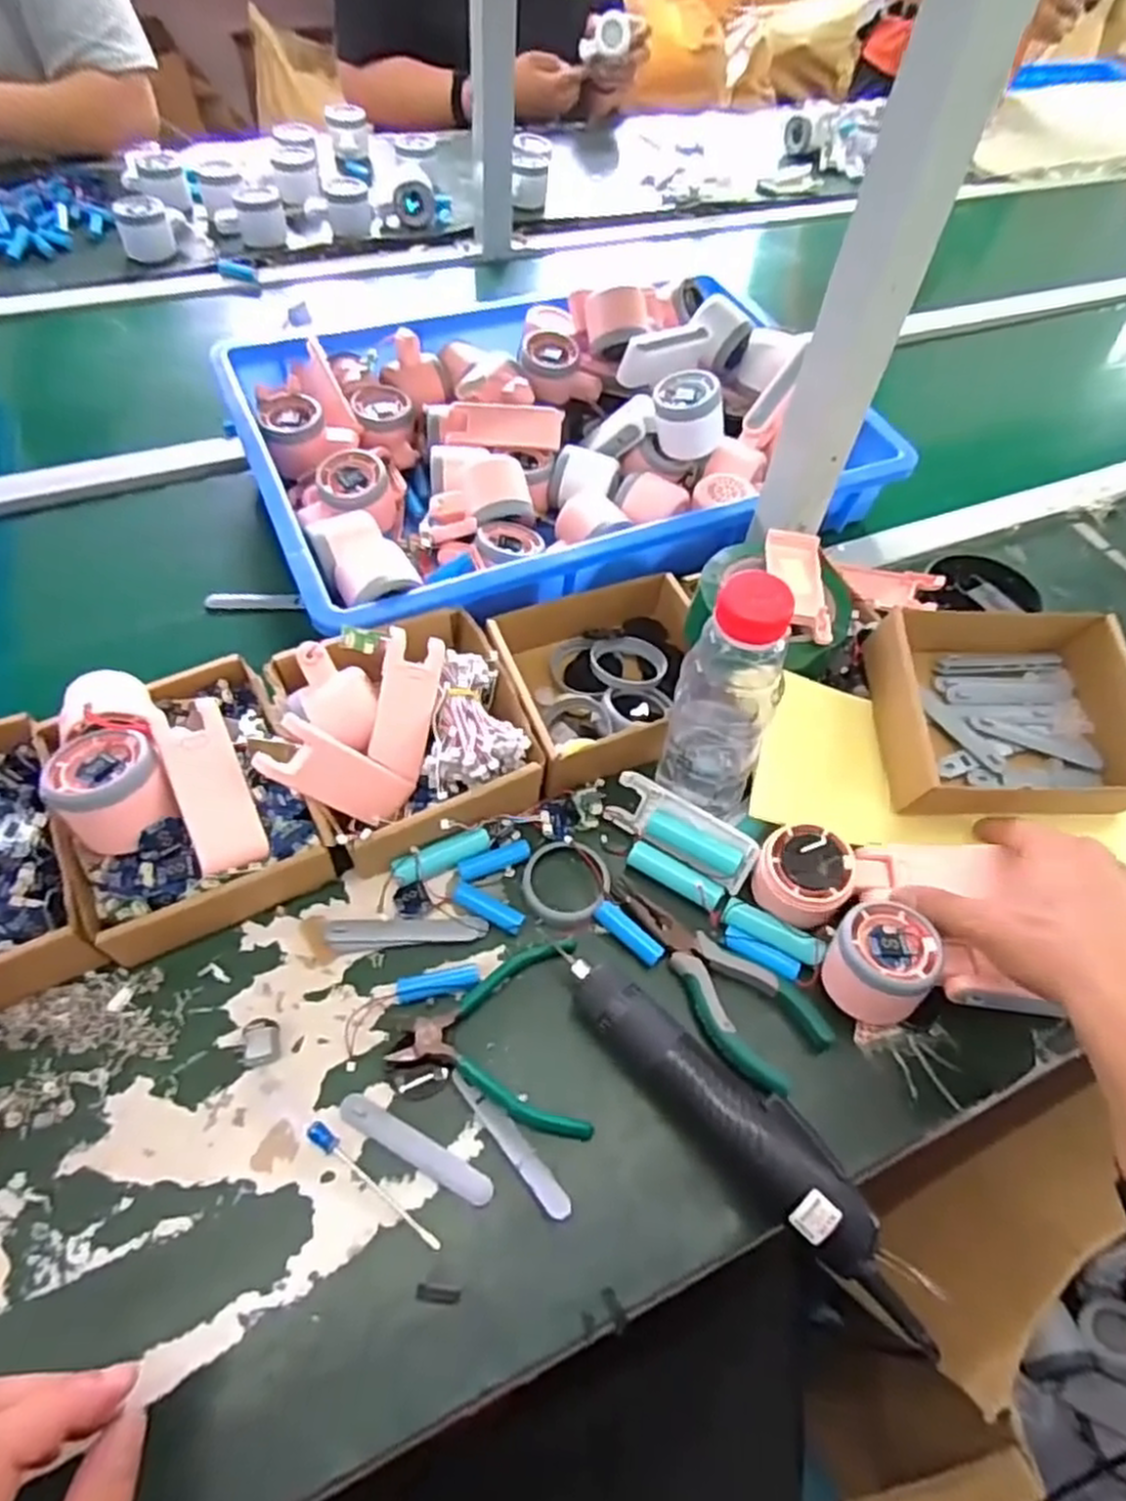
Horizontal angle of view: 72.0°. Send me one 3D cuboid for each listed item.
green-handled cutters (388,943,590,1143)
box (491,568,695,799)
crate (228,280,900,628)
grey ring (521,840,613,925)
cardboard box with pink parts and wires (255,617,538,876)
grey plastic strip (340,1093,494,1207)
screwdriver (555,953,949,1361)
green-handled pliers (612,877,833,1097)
[{"bbox_3d":[-0.043,0.168,0.450,0.109,0.012,0.112,-3,55,-7],"label":"green-handled cutters"},{"bbox_3d":[0.038,-0.059,0.595,0.167,0.052,0.162,-15,58,-15],"label":"box"},{"bbox_3d":[-0.013,-0.297,0.718,0.525,0.110,0.365,-22,60,-19],"label":"crate"},{"bbox_3d":[0.002,0.088,0.518,0.058,0.011,0.054,2,55,-4],"label":"grey ring"},{"bbox_3d":[-0.112,-0.014,0.531,0.170,0.084,0.162,-19,59,-17],"label":"cardboard box with pink parts and wires"},{"bbox_3d":[-0.081,0.218,0.424,0.094,0.004,0.015,26,57,13],"label":"grey plastic strip"},{"bbox_3d":[0.087,0.199,0.427,0.047,0.049,0.235,-36,65,-26],"label":"screwdriver"},{"bbox_3d":[0.092,0.135,0.480,0.060,0.025,0.151,-31,63,-24],"label":"green-handled pliers"}]

